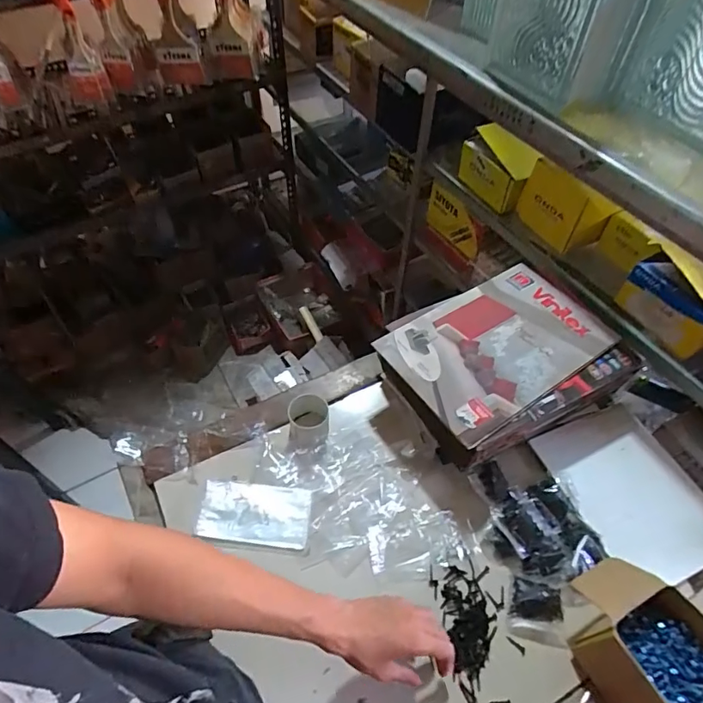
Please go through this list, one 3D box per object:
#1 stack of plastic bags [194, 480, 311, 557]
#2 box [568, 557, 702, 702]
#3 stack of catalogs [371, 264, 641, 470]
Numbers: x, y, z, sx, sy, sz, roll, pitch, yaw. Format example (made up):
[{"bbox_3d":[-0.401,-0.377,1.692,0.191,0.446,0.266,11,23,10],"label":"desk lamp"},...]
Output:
[{"bbox_3d":[-0.135,0.227,0.674,0.152,0.007,0.085,6,53,3],"label":"stack of plastic bags"},{"bbox_3d":[0.351,0.360,0.535,0.128,0.099,0.243,-21,56,-16],"label":"box"},{"bbox_3d":[0.229,0.012,0.760,0.340,0.082,0.245,-25,58,-19],"label":"stack of catalogs"}]

